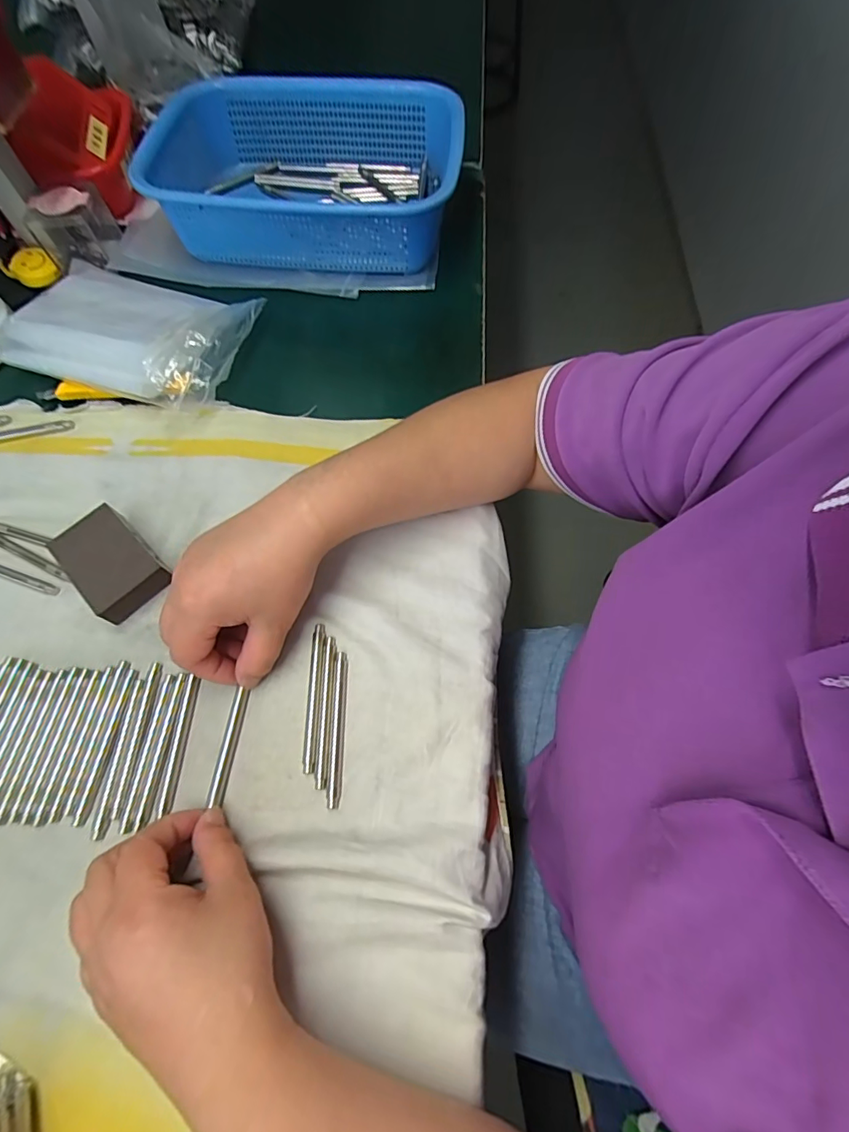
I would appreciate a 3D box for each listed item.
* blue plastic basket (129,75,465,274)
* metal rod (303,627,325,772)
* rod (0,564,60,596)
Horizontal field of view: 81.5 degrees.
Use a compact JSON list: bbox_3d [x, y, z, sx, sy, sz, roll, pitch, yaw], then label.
[{"bbox_3d":[-0.111,-0.384,0.488,0.287,0.075,0.217,5,66,4],"label":"blue plastic basket"},{"bbox_3d":[-0.072,0.084,0.321,0.010,0.005,0.093,-1,66,1],"label":"metal rod"},{"bbox_3d":[-0.310,0.004,0.362,0.093,0.004,0.009,18,68,9],"label":"rod"}]

